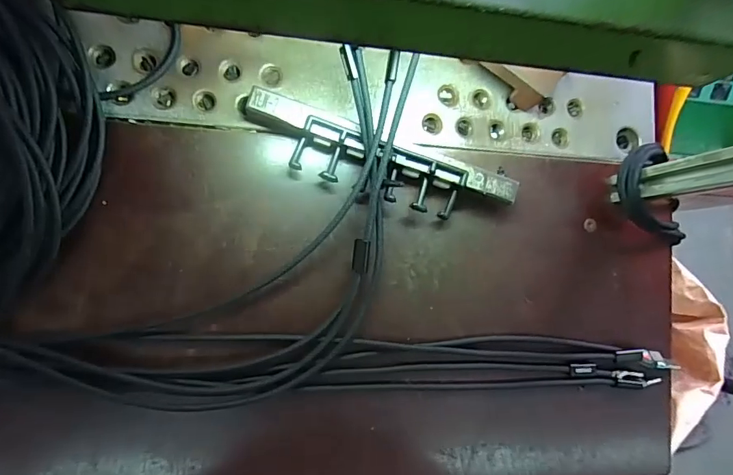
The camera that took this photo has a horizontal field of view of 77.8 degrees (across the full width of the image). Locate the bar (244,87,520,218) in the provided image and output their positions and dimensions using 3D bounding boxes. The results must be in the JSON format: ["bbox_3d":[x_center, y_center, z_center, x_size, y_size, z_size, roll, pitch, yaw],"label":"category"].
[{"bbox_3d":[0.010,-0.045,0.287,0.175,0.031,0.038,18,86,-7],"label":"bar"}]

